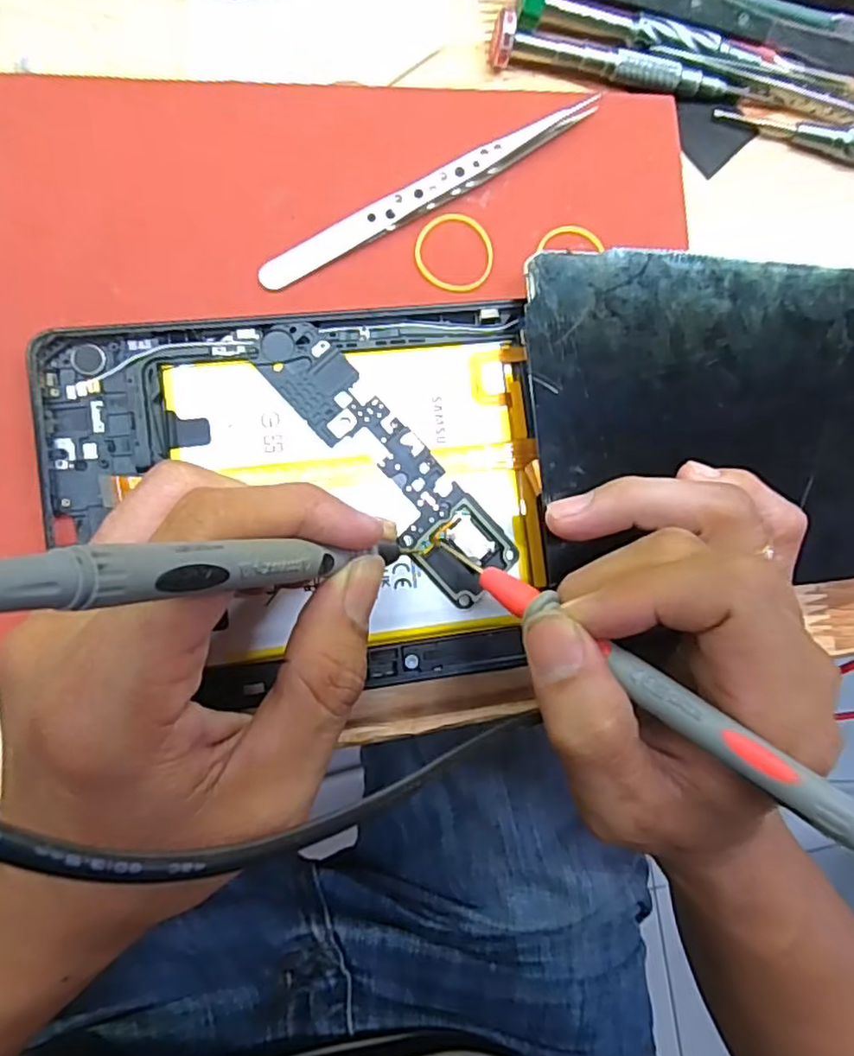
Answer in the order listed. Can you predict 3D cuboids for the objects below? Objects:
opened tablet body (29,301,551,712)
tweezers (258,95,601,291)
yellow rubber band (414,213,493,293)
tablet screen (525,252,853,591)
[{"bbox_3d":[-0.037,-0.008,0.213,0.155,0.009,0.121,-7,87,-9],"label":"opened tablet body"},{"bbox_3d":[0.003,-0.119,0.225,0.135,0.010,0.010,-33,92,-10],"label":"tweezers"},{"bbox_3d":[0.010,-0.096,0.228,0.028,0.004,0.028,0,86,-9],"label":"yellow rubber band"},{"bbox_3d":[0.133,-0.040,0.238,0.203,0.004,0.115,-4,88,-16],"label":"tablet screen"}]

